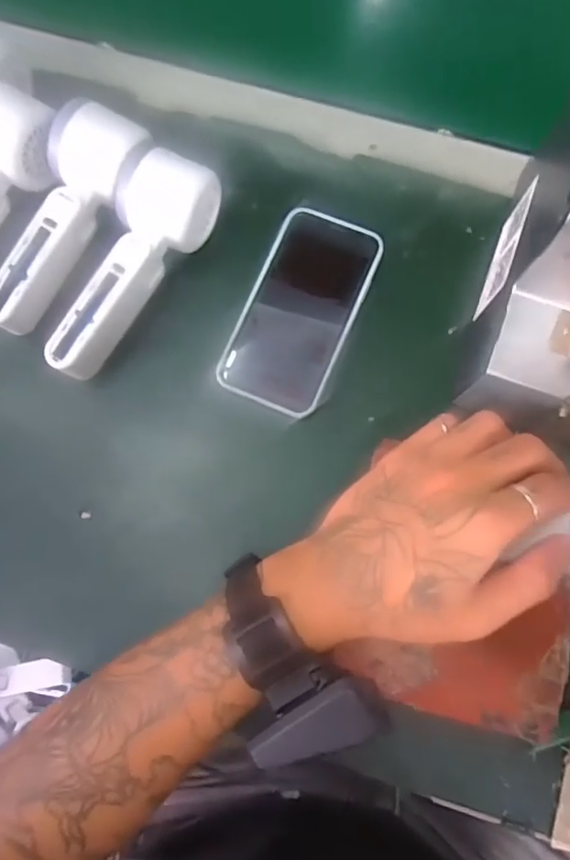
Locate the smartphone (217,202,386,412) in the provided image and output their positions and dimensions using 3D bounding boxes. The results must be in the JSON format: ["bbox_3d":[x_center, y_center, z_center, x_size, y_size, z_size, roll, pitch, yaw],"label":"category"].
[{"bbox_3d":[0.012,-0.085,0.386,0.074,0.008,0.139,23,80,5],"label":"smartphone"}]

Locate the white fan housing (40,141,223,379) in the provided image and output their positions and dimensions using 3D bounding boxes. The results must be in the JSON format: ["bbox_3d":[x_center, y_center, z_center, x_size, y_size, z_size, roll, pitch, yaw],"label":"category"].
[{"bbox_3d":[-0.104,-0.111,0.381,0.056,0.046,0.170,31,81,7],"label":"white fan housing"}]

